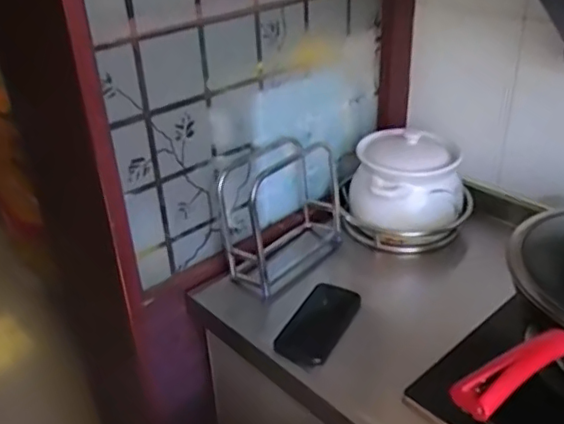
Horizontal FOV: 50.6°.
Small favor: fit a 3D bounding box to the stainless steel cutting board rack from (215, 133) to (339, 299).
[{"bbox_3d":[0.004,-0.003,1.057,0.124,0.211,0.245,24,41,37],"label":"stainless steel cutting board rack"}]

